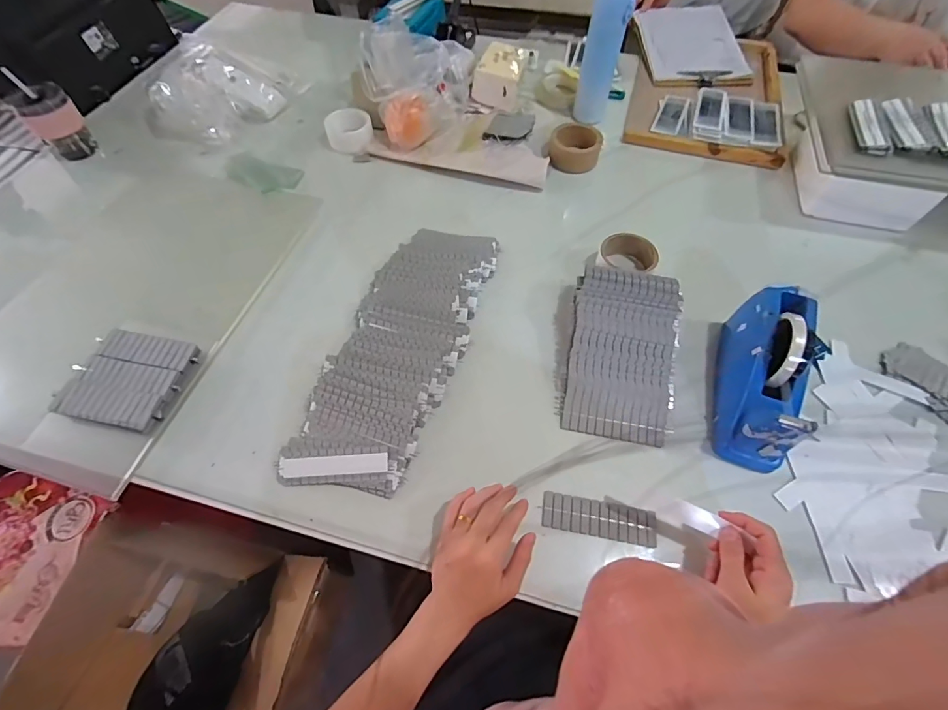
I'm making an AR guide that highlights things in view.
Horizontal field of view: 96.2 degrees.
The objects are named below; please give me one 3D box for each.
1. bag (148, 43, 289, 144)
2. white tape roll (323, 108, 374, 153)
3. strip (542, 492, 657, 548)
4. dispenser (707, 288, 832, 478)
[{"bbox_3d":[-0.524,-0.523,0.858,0.192,0.099,0.214,26,63,15],"label":"bag"},{"bbox_3d":[-0.241,-0.436,0.826,0.085,0.040,0.085,0,59,1],"label":"white tape roll"},{"bbox_3d":[0.141,0.186,0.483,0.124,0.004,0.038,9,60,6],"label":"strip"},{"bbox_3d":[0.354,0.021,0.515,0.069,0.113,0.213,17,61,11],"label":"dispenser"}]

